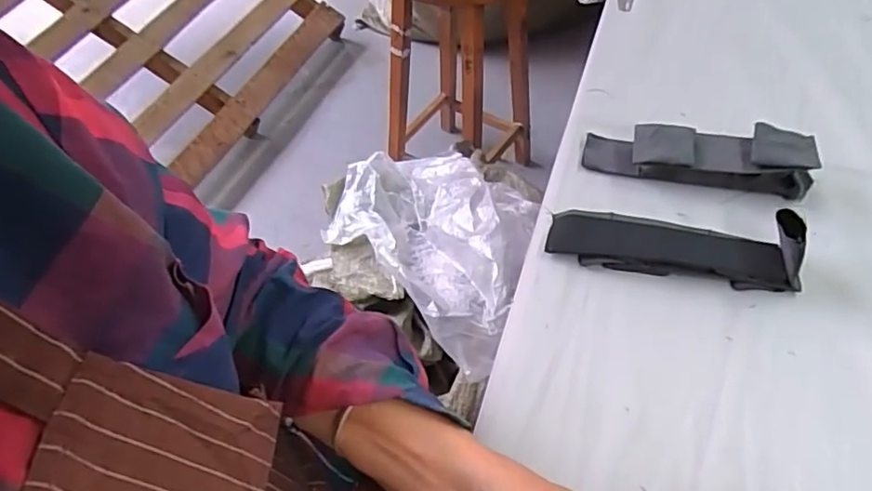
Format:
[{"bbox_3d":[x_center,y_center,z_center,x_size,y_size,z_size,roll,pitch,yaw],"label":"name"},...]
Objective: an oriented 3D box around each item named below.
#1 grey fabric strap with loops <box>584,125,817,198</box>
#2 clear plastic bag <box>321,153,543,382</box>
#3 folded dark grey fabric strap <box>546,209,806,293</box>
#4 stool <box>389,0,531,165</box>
[{"bbox_3d":[0.233,-0.084,0.524,0.188,0.035,0.046,12,55,12],"label":"grey fabric strap with loops"},{"bbox_3d":[0.018,-0.025,0.916,0.274,0.080,0.393,-36,59,-22],"label":"clear plastic bag"},{"bbox_3d":[0.188,-0.006,0.467,0.190,0.050,0.052,10,54,11],"label":"folded dark grey fabric strap"},{"bbox_3d":[0.060,-0.385,1.322,0.273,0.551,0.282,-2,53,2],"label":"stool"}]

